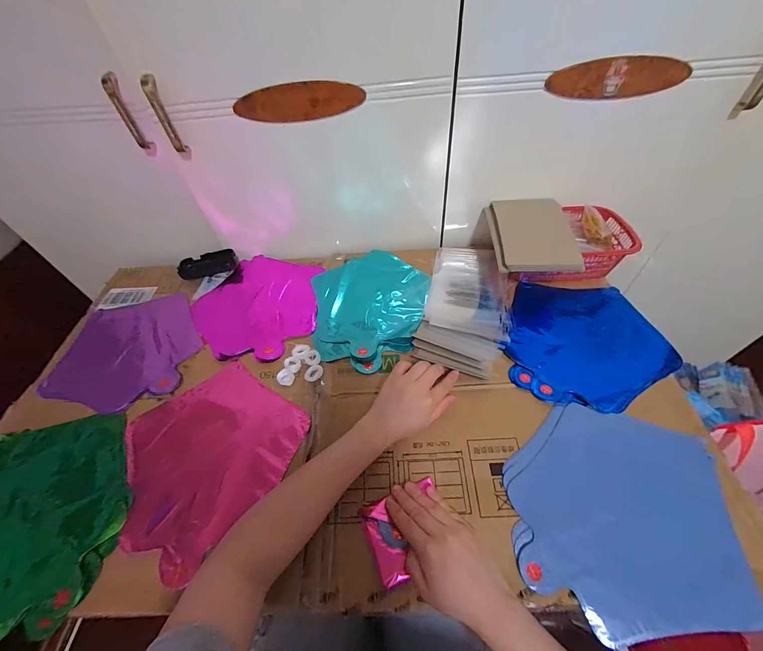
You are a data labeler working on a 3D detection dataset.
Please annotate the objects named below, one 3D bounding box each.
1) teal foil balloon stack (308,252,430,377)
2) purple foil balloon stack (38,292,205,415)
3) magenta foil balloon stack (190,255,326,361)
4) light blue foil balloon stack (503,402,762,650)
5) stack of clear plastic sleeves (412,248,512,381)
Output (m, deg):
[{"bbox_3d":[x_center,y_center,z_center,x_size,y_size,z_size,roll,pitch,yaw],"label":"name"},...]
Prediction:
[{"bbox_3d":[-0.016,-0.043,0.598,0.203,0.010,0.268,-8,51,-3],"label":"teal foil balloon stack"},{"bbox_3d":[-0.428,0.046,0.566,0.231,0.019,0.222,-17,52,-10],"label":"purple foil balloon stack"},{"bbox_3d":[-0.226,-0.039,0.623,0.230,0.016,0.235,8,52,10],"label":"magenta foil balloon stack"},{"bbox_3d":[0.270,0.209,0.384,0.232,0.023,0.224,7,52,9],"label":"light blue foil balloon stack"},{"bbox_3d":[0.155,-0.053,0.603,0.139,0.030,0.332,10,48,12],"label":"stack of clear plastic sleeves"}]

